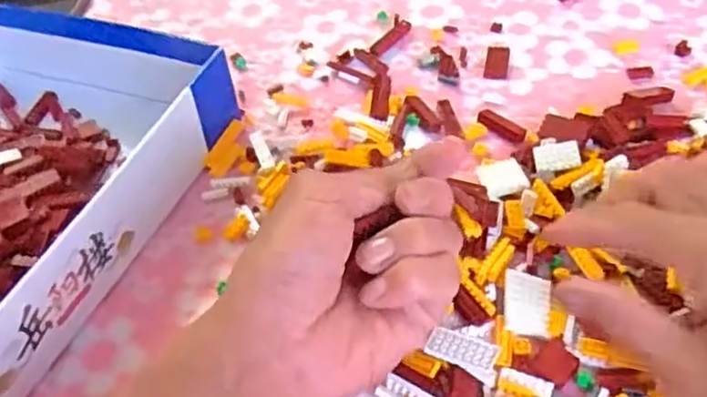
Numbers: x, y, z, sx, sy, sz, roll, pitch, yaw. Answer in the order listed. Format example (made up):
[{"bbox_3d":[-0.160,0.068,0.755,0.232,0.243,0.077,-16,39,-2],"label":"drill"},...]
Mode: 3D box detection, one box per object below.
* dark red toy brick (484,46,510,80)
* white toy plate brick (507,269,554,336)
[{"bbox_3d":[0.100,-0.095,0.483,0.015,0.004,0.036,7,49,14],"label":"dark red toy brick"},{"bbox_3d":[0.086,0.052,0.345,0.024,0.004,0.033,18,54,-2],"label":"white toy plate brick"}]

